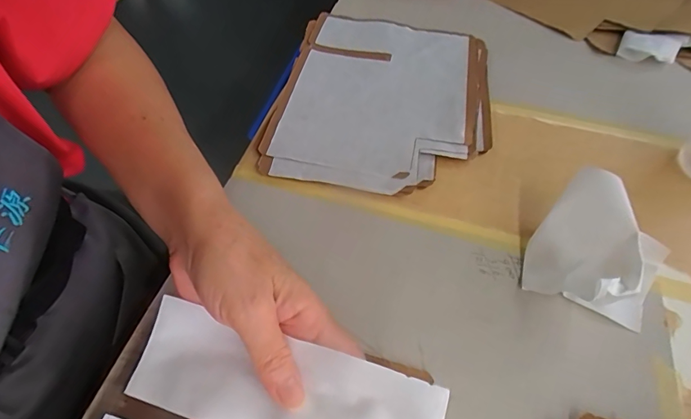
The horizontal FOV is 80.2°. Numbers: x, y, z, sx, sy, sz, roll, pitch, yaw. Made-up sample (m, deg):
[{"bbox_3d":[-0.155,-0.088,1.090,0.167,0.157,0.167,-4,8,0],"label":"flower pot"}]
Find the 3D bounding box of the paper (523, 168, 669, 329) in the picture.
[{"bbox_3d":[0.184,0.031,0.296,0.088,0.054,0.093,36,62,22],"label":"paper"}]

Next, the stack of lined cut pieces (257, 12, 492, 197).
[{"bbox_3d":[0.042,-0.120,0.429,0.206,0.011,0.251,9,56,6],"label":"stack of lined cut pieces"}]

